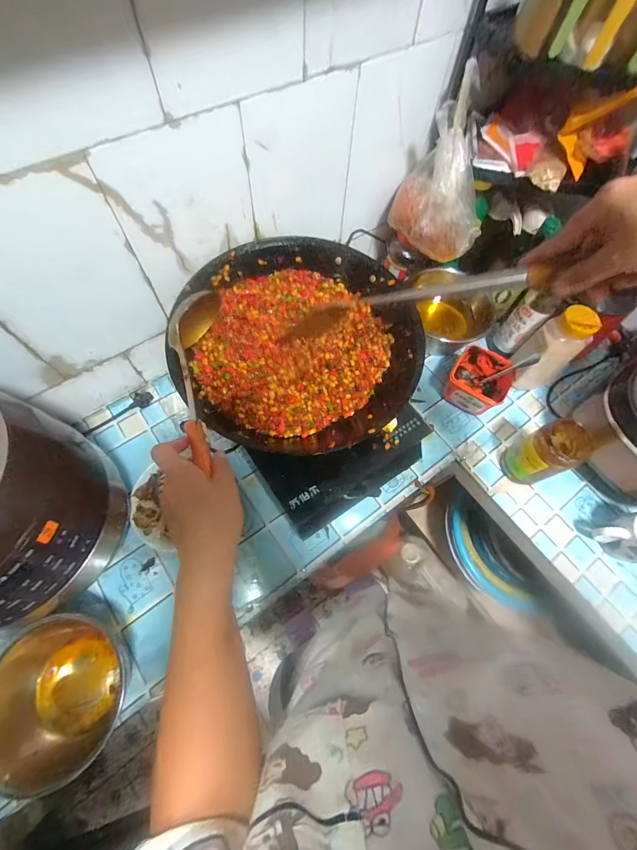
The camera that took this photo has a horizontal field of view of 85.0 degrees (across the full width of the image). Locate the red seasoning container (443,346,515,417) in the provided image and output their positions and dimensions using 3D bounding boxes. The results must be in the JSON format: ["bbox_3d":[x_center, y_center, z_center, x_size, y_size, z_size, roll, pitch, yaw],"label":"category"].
[{"bbox_3d":[0.330,-0.086,0.727,0.108,0.090,0.105,37,71,12],"label":"red seasoning container"}]

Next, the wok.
[{"bbox_3d":[-0.042,-0.133,0.589,0.374,0.122,0.350,1,68,-2],"label":"wok"}]

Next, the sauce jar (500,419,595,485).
[{"bbox_3d":[0.418,0.053,0.645,0.094,0.139,0.079,-19,70,-10],"label":"sauce jar"}]

